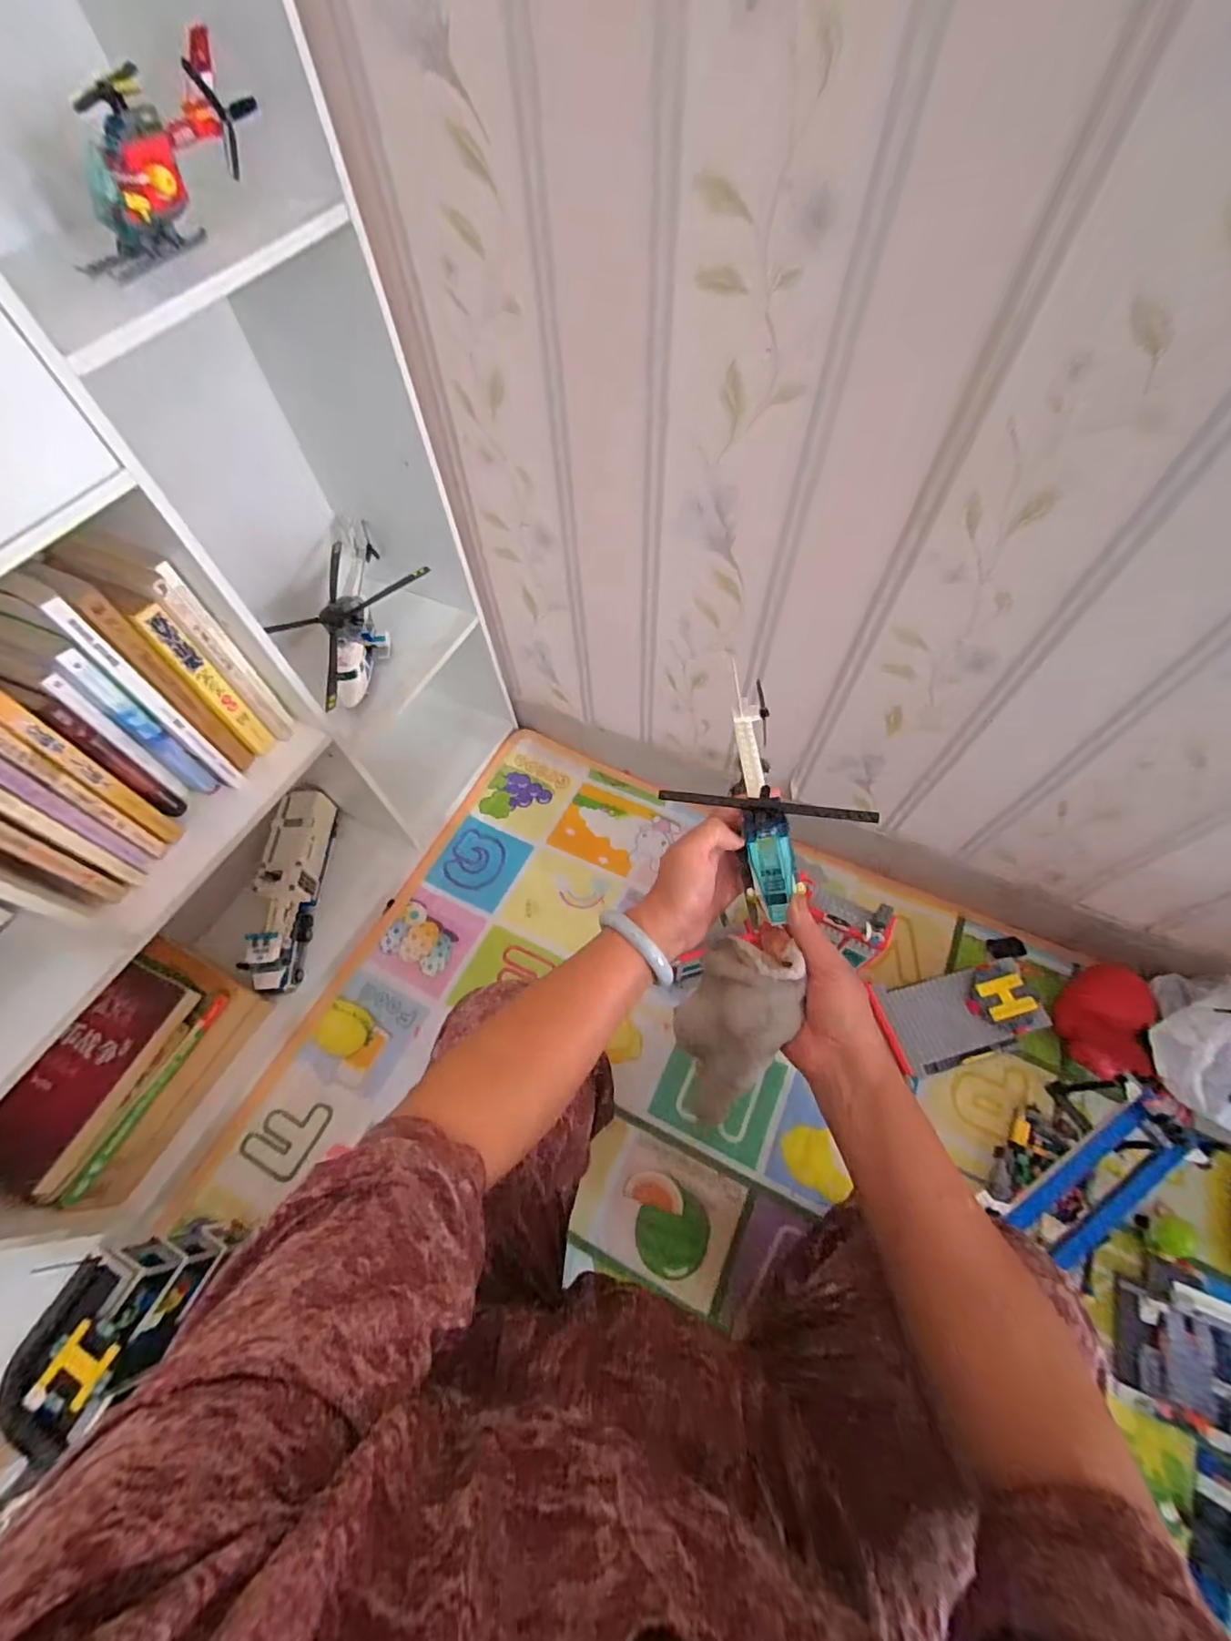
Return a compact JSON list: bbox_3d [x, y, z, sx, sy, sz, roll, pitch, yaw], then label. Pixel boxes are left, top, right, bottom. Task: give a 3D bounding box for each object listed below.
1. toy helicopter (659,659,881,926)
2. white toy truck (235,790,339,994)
[{"bbox_3d":[0.118,-0.027,0.477,0.144,0.065,0.210,-5,67,0],"label":"toy helicopter"},{"bbox_3d":[-0.521,0.106,0.915,0.072,0.081,0.320,1,61,3],"label":"white toy truck"}]

